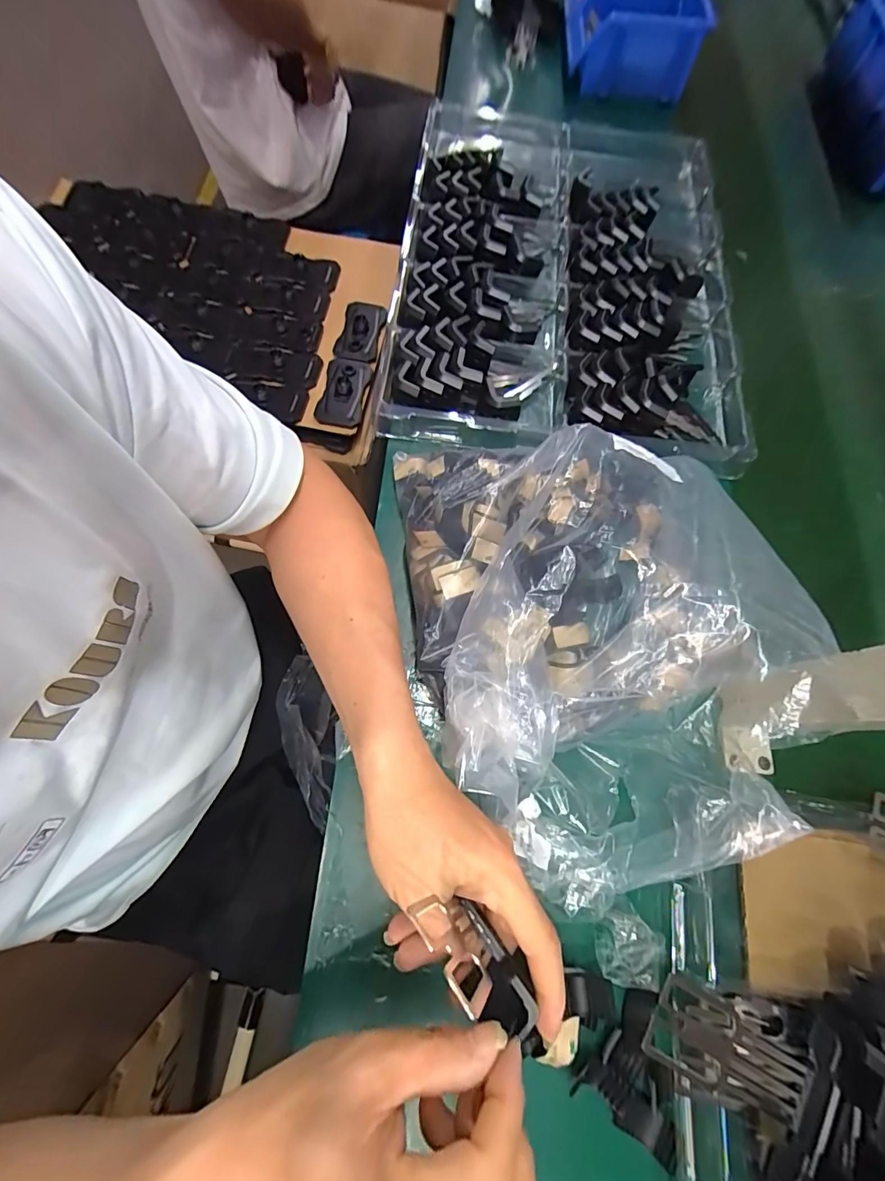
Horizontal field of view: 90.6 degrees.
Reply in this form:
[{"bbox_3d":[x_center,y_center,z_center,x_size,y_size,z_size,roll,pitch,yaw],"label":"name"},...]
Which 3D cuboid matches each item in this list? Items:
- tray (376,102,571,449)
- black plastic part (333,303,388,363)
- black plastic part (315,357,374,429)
[{"bbox_3d":[0.048,-0.350,0.487,0.177,0.067,0.441,8,71,-3],"label":"tray"},{"bbox_3d":[-0.116,-0.367,0.621,0.060,0.021,0.106,12,71,-1],"label":"black plastic part"},{"bbox_3d":[-0.132,-0.266,0.585,0.056,0.023,0.108,8,71,-2],"label":"black plastic part"}]

